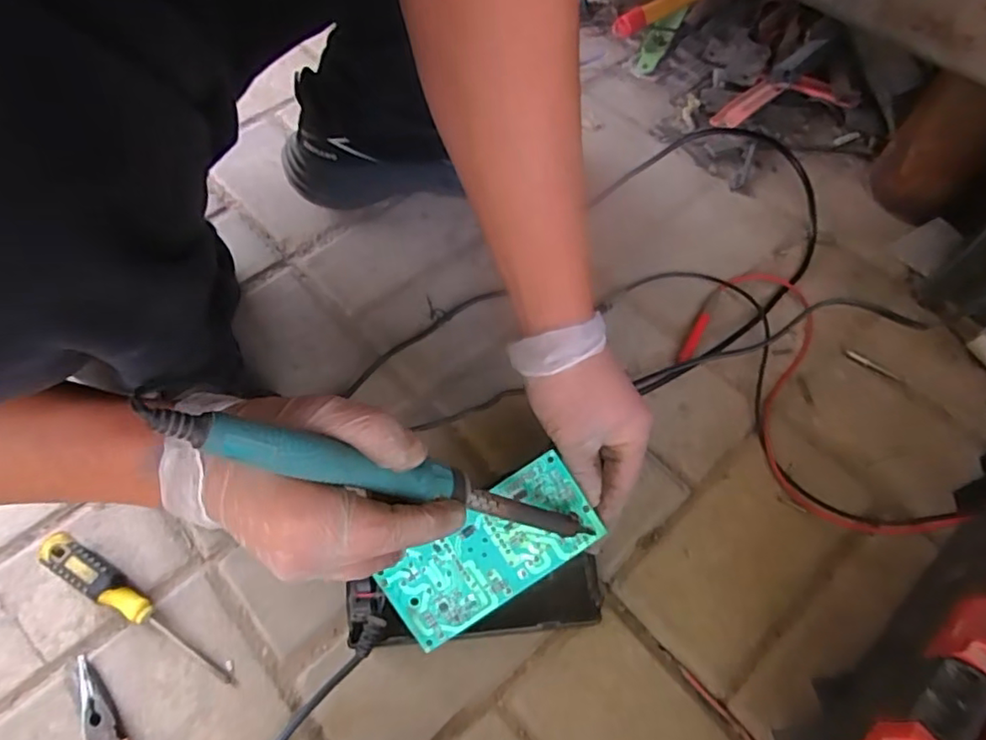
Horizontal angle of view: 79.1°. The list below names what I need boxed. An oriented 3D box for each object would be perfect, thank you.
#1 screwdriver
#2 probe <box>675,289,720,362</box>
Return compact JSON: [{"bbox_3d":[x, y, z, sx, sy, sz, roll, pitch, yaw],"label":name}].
[{"bbox_3d":[-0.246,0.164,0.410,0.161,0.015,0.022,33,65,6],"label":"screwdriver"},{"bbox_3d":[0.183,-0.040,0.525,0.011,0.007,0.091,28,64,17],"label":"probe"}]

